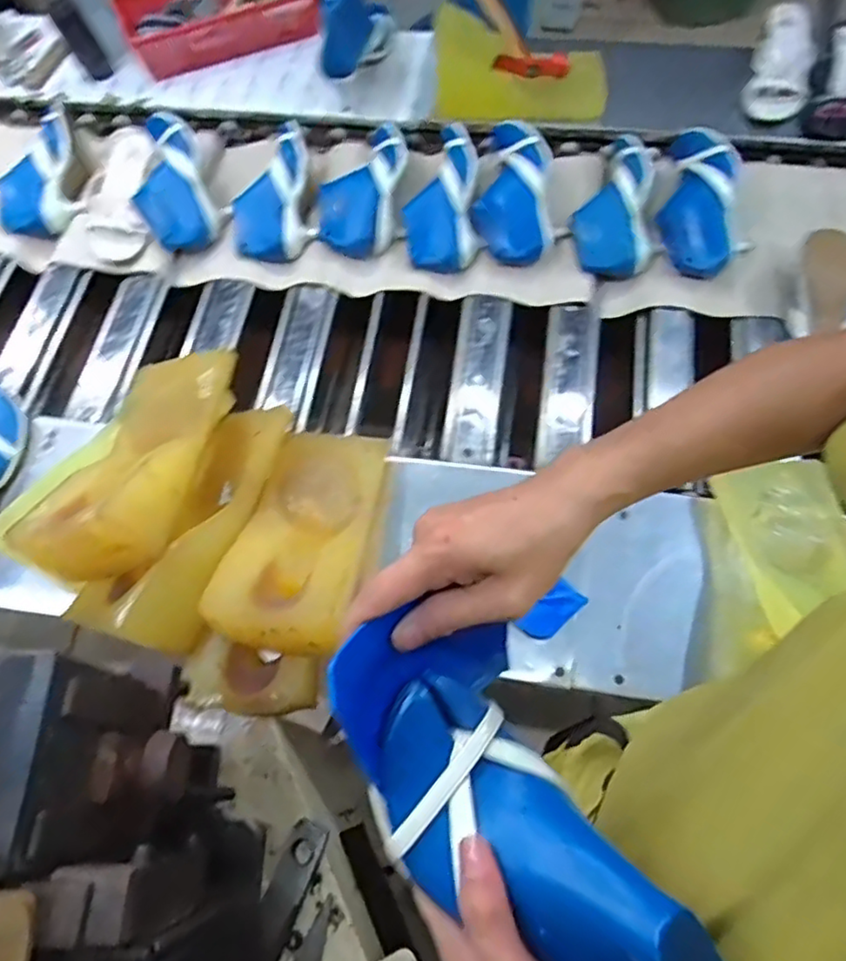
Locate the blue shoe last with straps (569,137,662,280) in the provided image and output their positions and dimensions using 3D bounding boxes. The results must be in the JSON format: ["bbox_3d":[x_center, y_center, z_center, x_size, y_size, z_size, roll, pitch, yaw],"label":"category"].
[{"bbox_3d":[0.290,-0.411,0.968,0.129,0.092,0.214,10,66,7],"label":"blue shoe last with straps"}]

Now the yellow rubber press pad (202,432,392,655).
[{"bbox_3d":[-0.123,0.060,0.705,0.137,0.064,0.283,8,46,6],"label":"yellow rubber press pad"}]

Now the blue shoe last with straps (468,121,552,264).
[{"bbox_3d":[0.138,-0.433,0.954,0.123,0.072,0.221,4,85,4],"label":"blue shoe last with straps"}]

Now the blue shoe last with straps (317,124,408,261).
[{"bbox_3d":[-0.090,-0.451,0.986,0.117,0.084,0.220,11,66,7],"label":"blue shoe last with straps"}]

